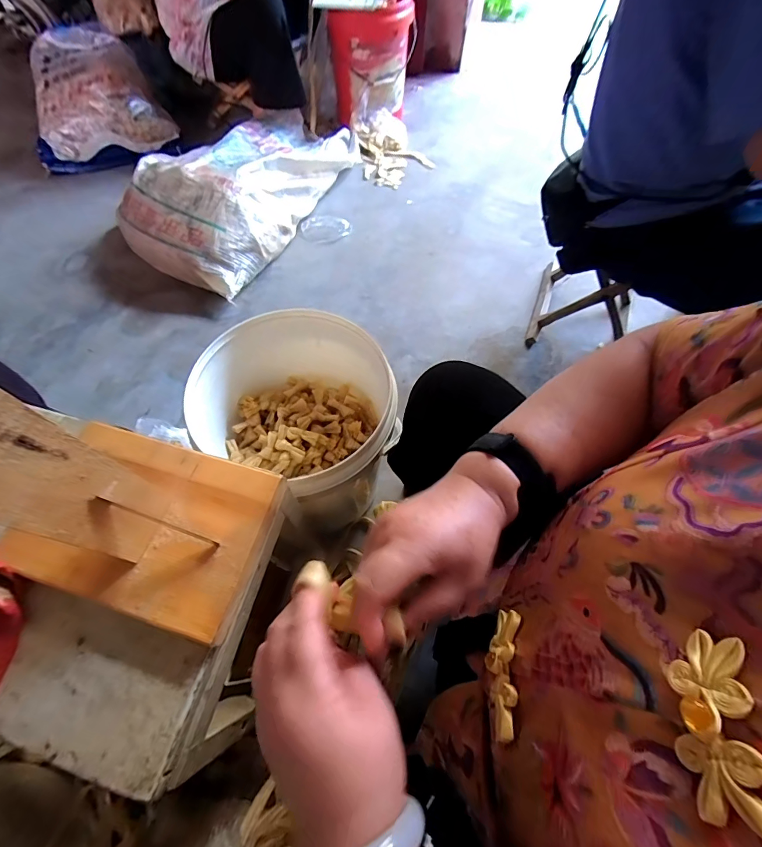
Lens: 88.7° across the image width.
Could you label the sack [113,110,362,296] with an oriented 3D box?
[{"bbox_3d":[-0.420,-0.796,1.212,0.430,0.180,0.865,20,63,10],"label":"sack"}]

